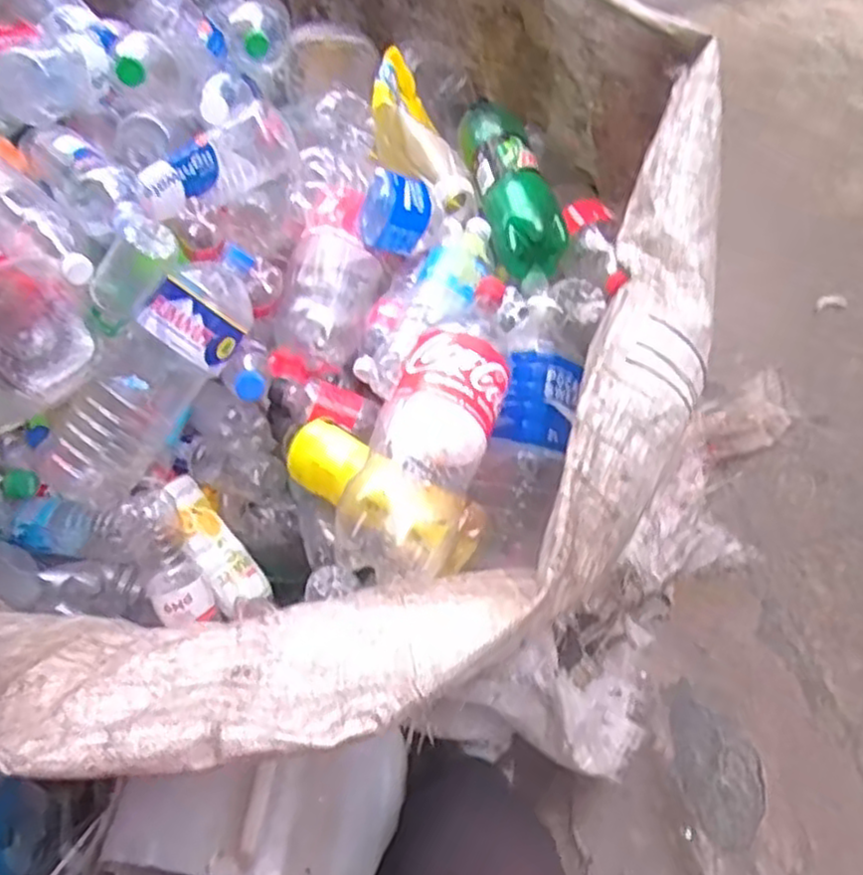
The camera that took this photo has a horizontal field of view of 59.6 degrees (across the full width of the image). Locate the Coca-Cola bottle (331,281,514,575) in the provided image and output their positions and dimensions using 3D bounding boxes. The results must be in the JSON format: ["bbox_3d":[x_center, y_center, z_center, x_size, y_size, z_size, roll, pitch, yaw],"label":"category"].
[{"bbox_3d":[0.012,-0.024,0.725,0.098,0.097,0.344,18,53,8],"label":"Coca-Cola bottle"}]

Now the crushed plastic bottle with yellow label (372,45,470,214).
[{"bbox_3d":[-0.027,-0.409,1.010,0.122,0.088,0.253,-6,53,-10],"label":"crushed plastic bottle with yellow label"}]

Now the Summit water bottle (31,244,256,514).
[{"bbox_3d":[-0.308,-0.067,0.823,0.079,0.111,0.327,41,98,23],"label":"Summit water bottle"}]

